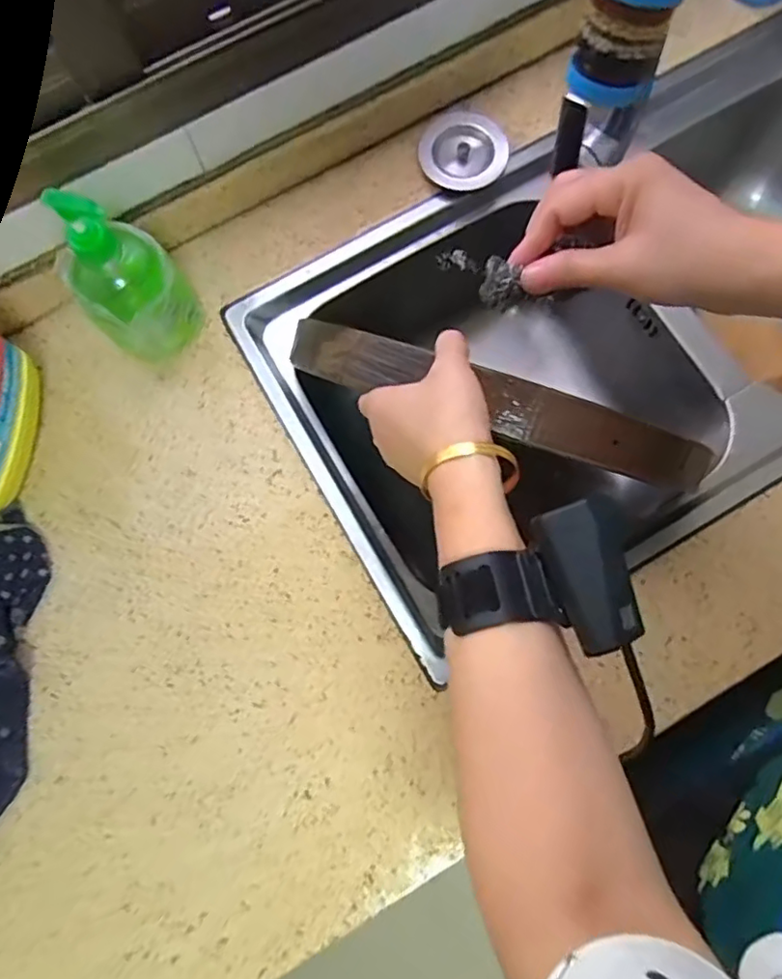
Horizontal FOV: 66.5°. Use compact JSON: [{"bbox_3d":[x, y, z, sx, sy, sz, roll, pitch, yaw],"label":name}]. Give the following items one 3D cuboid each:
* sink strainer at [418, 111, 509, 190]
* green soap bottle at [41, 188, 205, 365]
[{"bbox_3d":[0.071,-0.333,0.589,0.086,0.016,0.083,0,76,2],"label":"sink strainer"},{"bbox_3d":[-0.210,-0.166,0.478,0.067,0.166,0.080,41,81,11],"label":"green soap bottle"}]

